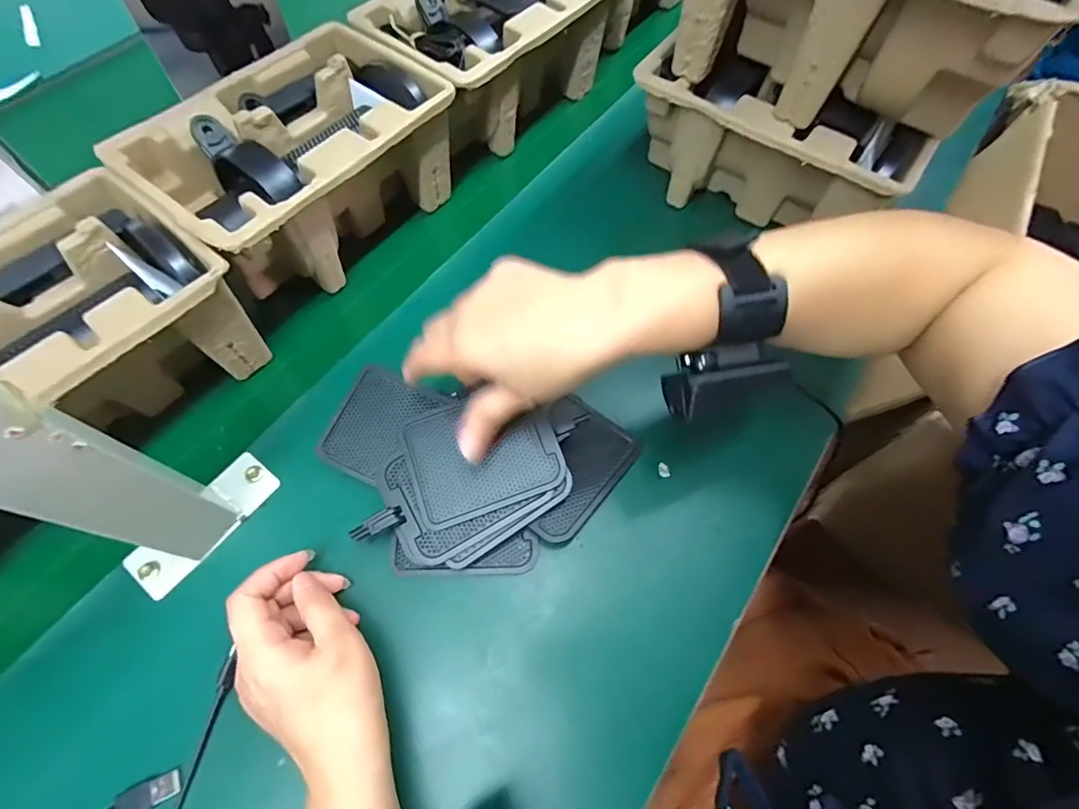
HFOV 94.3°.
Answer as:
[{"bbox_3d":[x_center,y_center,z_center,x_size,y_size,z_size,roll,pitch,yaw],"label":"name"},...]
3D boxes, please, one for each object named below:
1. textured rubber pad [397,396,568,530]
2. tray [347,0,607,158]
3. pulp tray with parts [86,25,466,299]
[{"bbox_3d":[-0.040,0.032,0.341,0.099,0.013,0.077,-18,66,-7],"label":"textured rubber pad"},{"bbox_3d":[-0.044,-0.355,0.506,0.142,0.110,0.223,37,71,16],"label":"tray"},{"bbox_3d":[-0.190,-0.192,0.421,0.146,0.105,0.236,32,69,15],"label":"pulp tray with parts"}]

